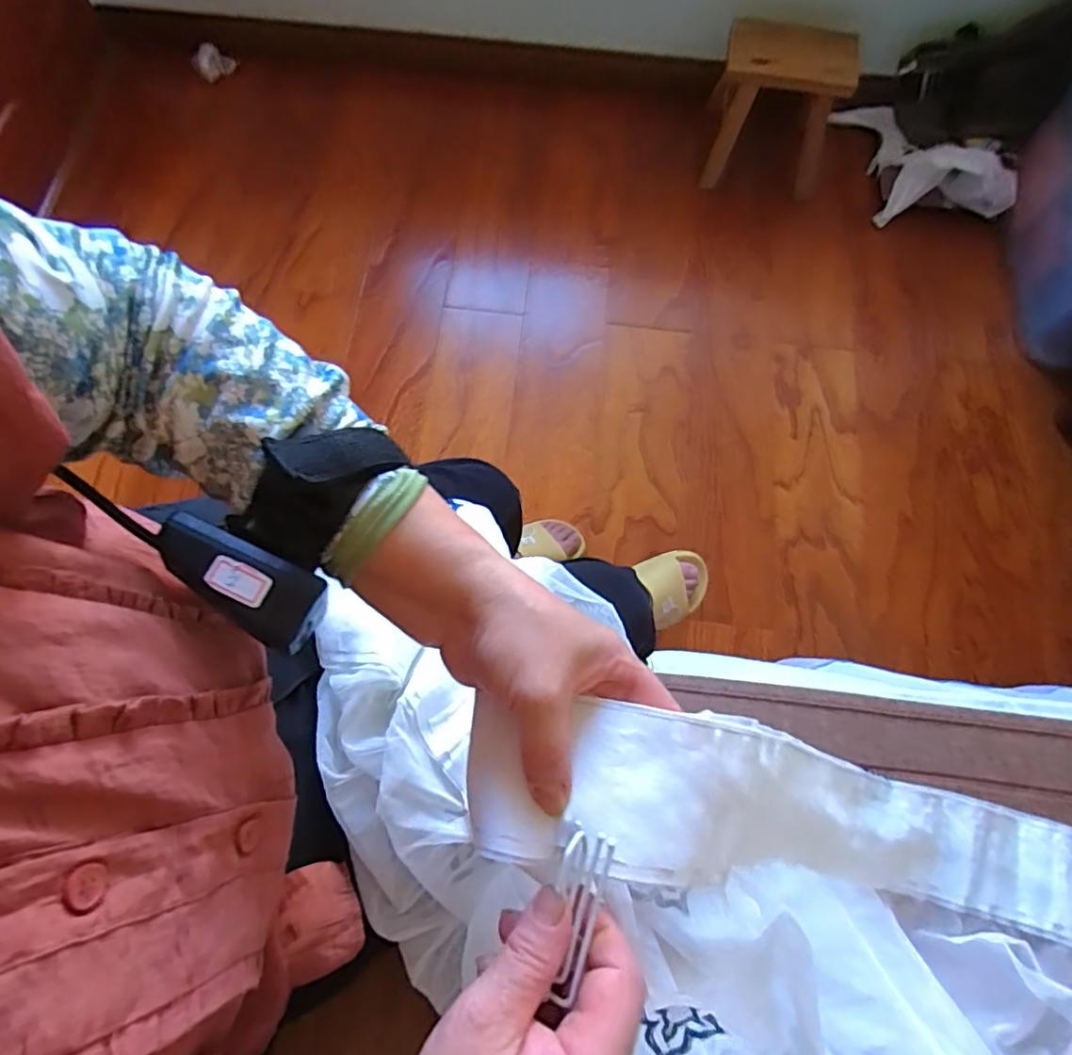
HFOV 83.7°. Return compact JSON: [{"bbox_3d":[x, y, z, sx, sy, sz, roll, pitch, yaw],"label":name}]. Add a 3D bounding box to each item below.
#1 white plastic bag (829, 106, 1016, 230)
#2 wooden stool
[{"bbox_3d":[0.789,-0.791,1.292,0.215,0.117,0.417,-28,63,-9],"label":"white plastic bag"},{"bbox_3d":[0.482,-0.855,1.222,0.239,0.225,0.214,3,73,0],"label":"wooden stool"}]

